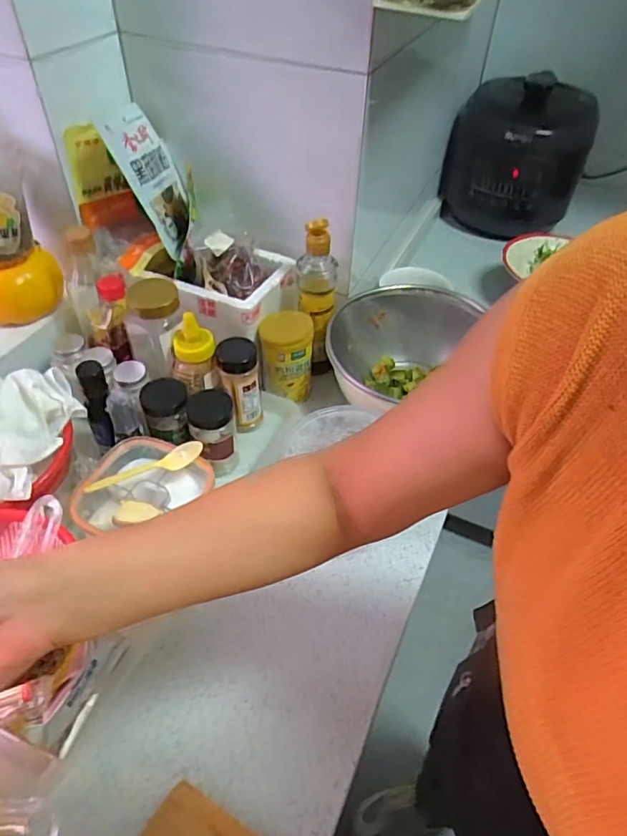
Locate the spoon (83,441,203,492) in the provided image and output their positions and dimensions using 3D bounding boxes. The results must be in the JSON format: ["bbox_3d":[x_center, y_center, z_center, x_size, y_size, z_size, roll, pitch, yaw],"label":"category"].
[{"bbox_3d":[-0.193,0.053,0.631,0.133,0.018,0.027,-17,50,-18],"label":"spoon"}]

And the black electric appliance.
[{"bbox_3d":[0.415,-0.535,1.147,0.275,0.253,0.224,14,47,10],"label":"black electric appliance"}]

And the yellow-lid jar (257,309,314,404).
[{"bbox_3d":[-0.039,-0.095,0.821,0.075,0.114,0.075,-1,47,-4],"label":"yellow-lid jar"}]

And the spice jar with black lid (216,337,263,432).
[{"bbox_3d":[-0.101,-0.041,0.768,0.057,0.131,0.042,-5,47,-8],"label":"spice jar with black lid"}]

